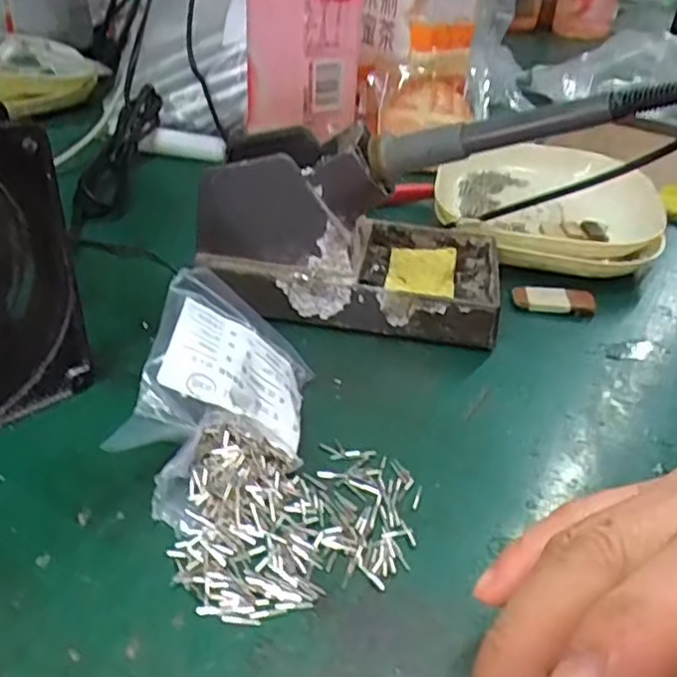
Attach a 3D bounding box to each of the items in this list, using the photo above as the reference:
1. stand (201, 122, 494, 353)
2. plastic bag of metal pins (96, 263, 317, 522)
[{"bbox_3d":[0.009,-0.059,0.351,0.154,0.079,0.081,9,36,5],"label":"stand"},{"bbox_3d":[-0.043,0.021,0.262,0.059,0.051,0.095,7,36,2],"label":"plastic bag of metal pins"}]

